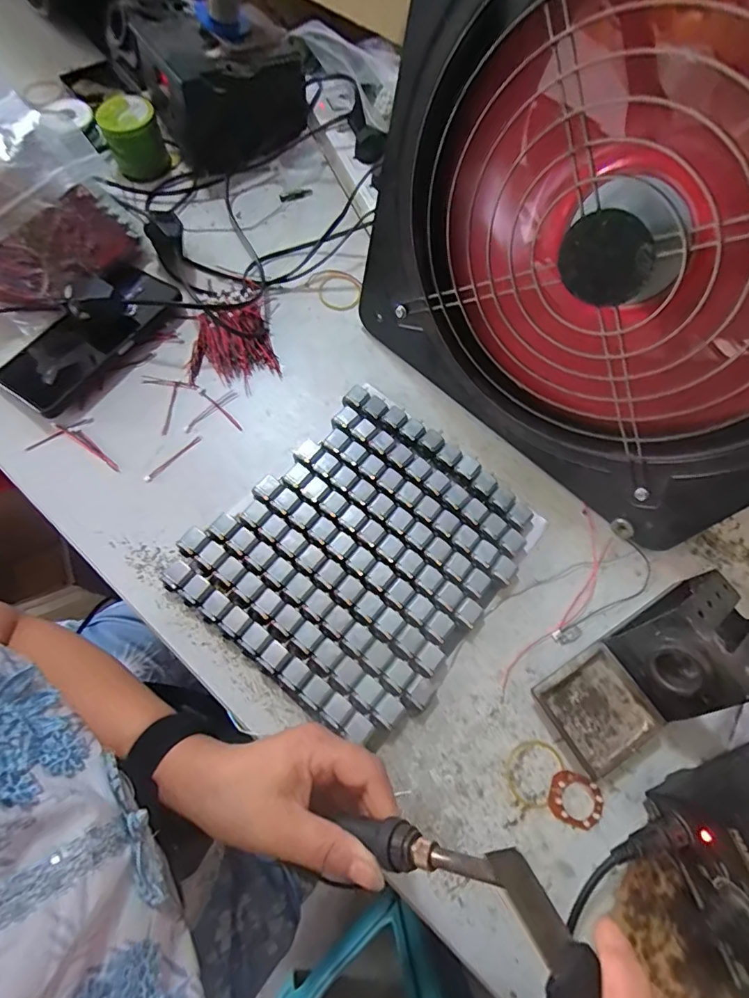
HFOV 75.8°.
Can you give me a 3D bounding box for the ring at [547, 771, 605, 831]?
[{"bbox_3d":[0.144,0.215,0.342,0.041,0.007,0.034,22,69,4],"label":"ring"}]

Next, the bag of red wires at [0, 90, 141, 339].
[{"bbox_3d":[-0.312,-0.255,0.428,0.191,0.054,0.150,-50,119,-13],"label":"bag of red wires"}]

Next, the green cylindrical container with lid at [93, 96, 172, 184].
[{"bbox_3d":[-0.264,-0.395,0.530,0.060,0.055,0.069,-24,73,-12],"label":"green cylindrical container with lid"}]

